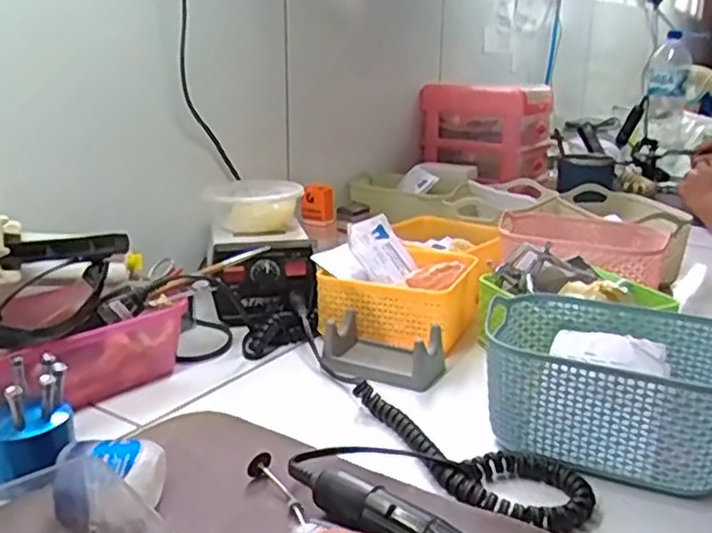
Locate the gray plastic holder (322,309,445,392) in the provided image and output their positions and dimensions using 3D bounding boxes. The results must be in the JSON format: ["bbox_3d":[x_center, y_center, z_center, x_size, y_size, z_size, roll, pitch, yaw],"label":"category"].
[{"bbox_3d":[0.023,0.071,0.604,0.099,0.037,0.057,9,19,26],"label":"gray plastic holder"}]

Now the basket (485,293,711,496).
[{"bbox_3d":[0.176,0.082,0.487,0.163,0.076,0.116,9,19,26],"label":"basket"}]

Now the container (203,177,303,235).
[{"bbox_3d":[-0.107,-0.065,0.764,0.099,0.051,0.117,0,17,-2],"label":"container"}]

